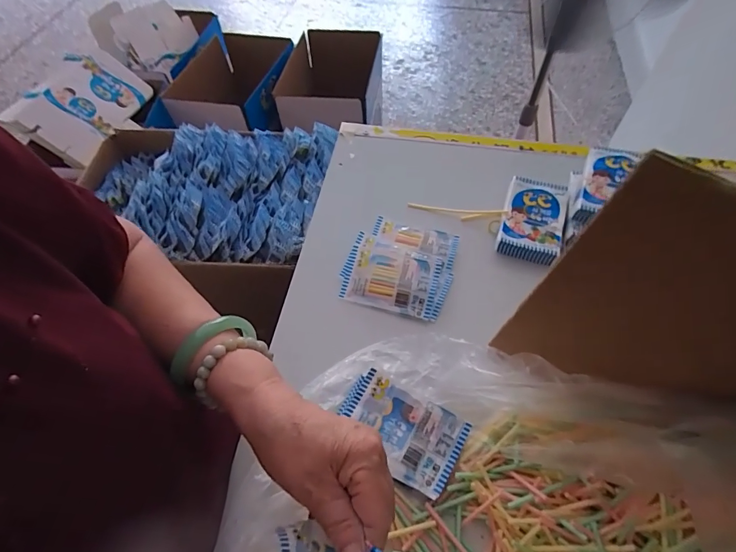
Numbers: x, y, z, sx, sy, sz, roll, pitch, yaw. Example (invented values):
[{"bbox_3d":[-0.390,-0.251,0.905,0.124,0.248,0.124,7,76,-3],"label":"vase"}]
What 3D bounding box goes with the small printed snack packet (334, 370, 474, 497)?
[{"bbox_3d":[0.027,0.135,0.366,0.113,0.012,0.068,29,64,19],"label":"small printed snack packet"}]

